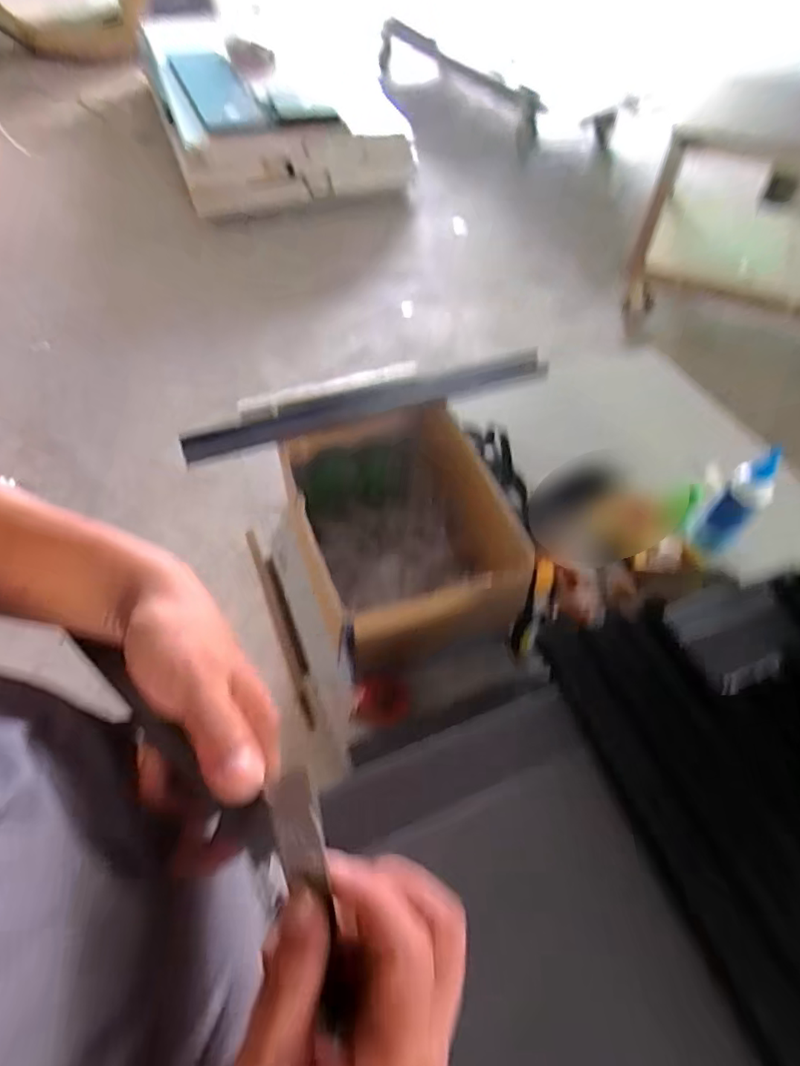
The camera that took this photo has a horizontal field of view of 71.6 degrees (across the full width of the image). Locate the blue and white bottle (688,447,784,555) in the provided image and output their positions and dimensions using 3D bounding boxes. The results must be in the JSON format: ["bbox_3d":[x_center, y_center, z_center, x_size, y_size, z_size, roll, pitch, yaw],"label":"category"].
[{"bbox_3d":[0.492,-0.039,0.813,0.058,0.178,0.066,39,60,23],"label":"blue and white bottle"}]

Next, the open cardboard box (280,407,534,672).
[{"bbox_3d":[-0.017,0.006,0.767,0.254,0.207,0.349,-15,56,-14],"label":"open cardboard box"}]

